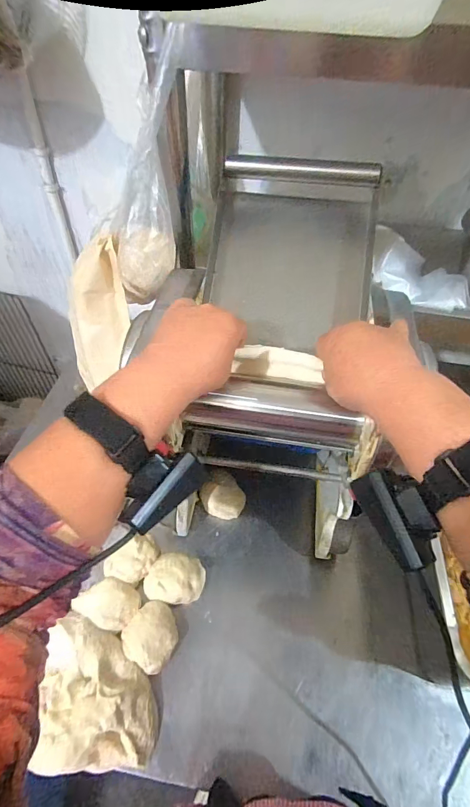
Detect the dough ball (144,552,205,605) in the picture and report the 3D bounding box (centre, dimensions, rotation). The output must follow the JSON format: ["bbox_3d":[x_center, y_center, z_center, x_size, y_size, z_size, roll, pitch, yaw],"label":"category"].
[{"bbox_3d":[-0.087,0.255,0.559,0.087,0.036,0.070,-3,51,-5],"label":"dough ball"}]

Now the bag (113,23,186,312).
[{"bbox_3d":[-0.093,-0.233,0.416,0.052,0.254,0.065,20,29,13],"label":"bag"}]

